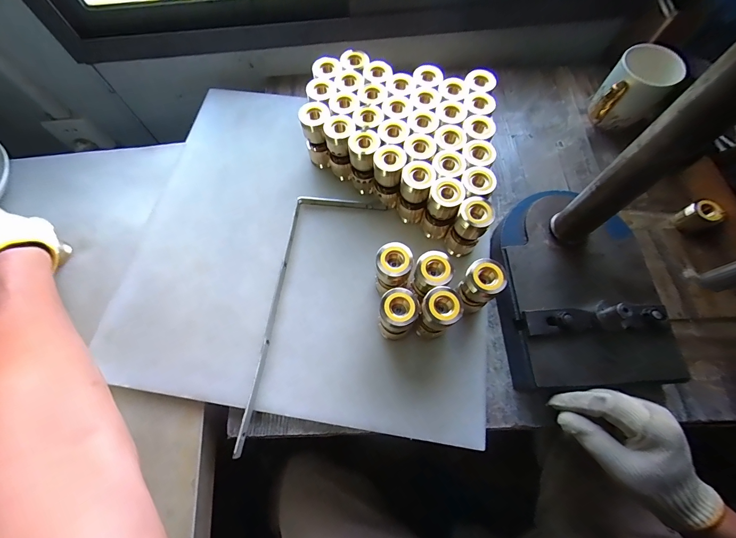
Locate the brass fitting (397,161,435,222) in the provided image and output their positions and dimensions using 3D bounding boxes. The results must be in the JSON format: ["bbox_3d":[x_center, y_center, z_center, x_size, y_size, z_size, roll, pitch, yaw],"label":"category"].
[{"bbox_3d":[0.063,-0.101,0.440,0.039,0.096,0.037,14,70,6],"label":"brass fitting"}]

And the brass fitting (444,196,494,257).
[{"bbox_3d":[0.128,-0.050,0.421,0.039,0.097,0.036,29,72,11],"label":"brass fitting"}]

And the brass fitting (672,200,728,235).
[{"bbox_3d":[0.463,-0.072,0.457,0.036,0.040,0.039,0,69,1],"label":"brass fitting"}]

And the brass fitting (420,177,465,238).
[{"bbox_3d":[0.097,-0.078,0.432,0.039,0.095,0.041,0,69,1],"label":"brass fitting"}]

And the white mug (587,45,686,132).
[{"bbox_3d":[0.398,-0.264,0.498,0.084,0.100,0.102,39,74,14],"label":"white mug"}]

